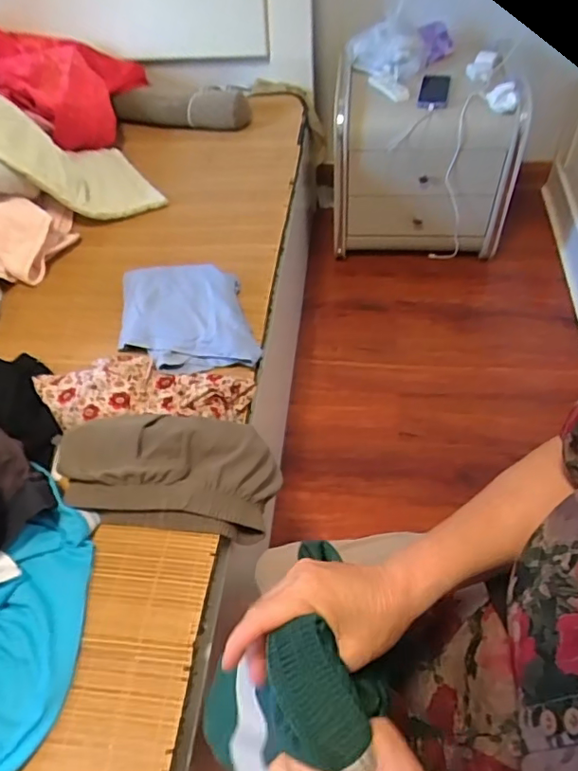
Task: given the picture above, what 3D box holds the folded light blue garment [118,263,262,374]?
[{"bbox_3d":[-0.192,-0.128,1.023,0.245,0.055,0.252,-8,51,-2],"label":"folded light blue garment"}]

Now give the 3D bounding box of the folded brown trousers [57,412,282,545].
[{"bbox_3d":[-0.171,0.126,0.805,0.294,0.132,0.160,2,52,6],"label":"folded brown trousers"}]

